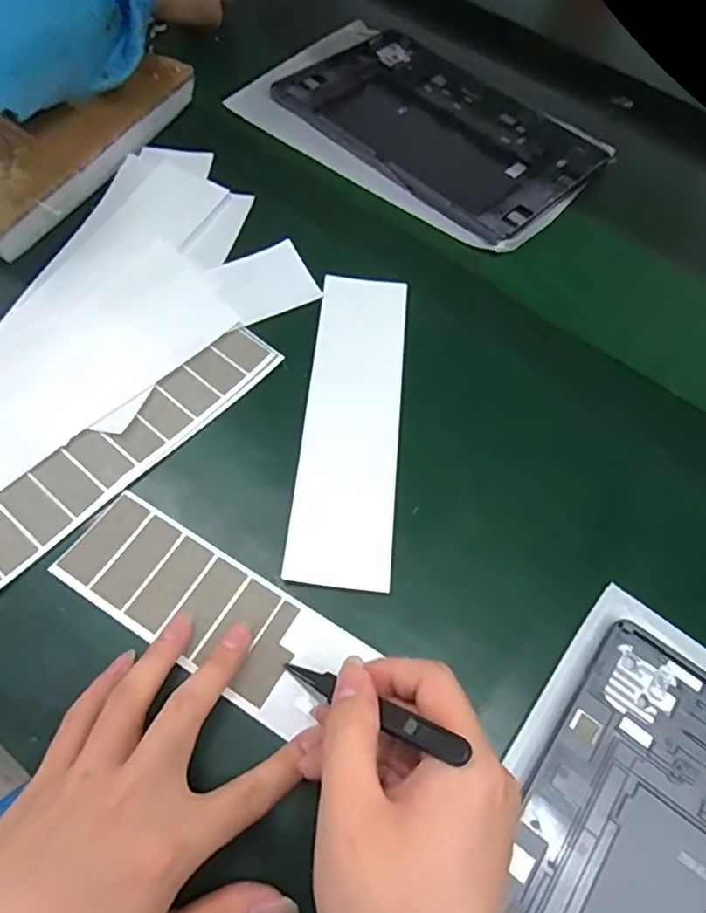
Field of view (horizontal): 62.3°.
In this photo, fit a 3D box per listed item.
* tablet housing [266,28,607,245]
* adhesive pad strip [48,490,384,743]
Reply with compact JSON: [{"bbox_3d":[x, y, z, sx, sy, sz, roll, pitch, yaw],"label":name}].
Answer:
[{"bbox_3d":[0.074,-0.284,0.504,0.251,0.012,0.167,41,67,16],"label":"tablet housing"},{"bbox_3d":[-0.075,0.078,0.300,0.154,0.005,0.058,29,64,10],"label":"adhesive pad strip"}]

